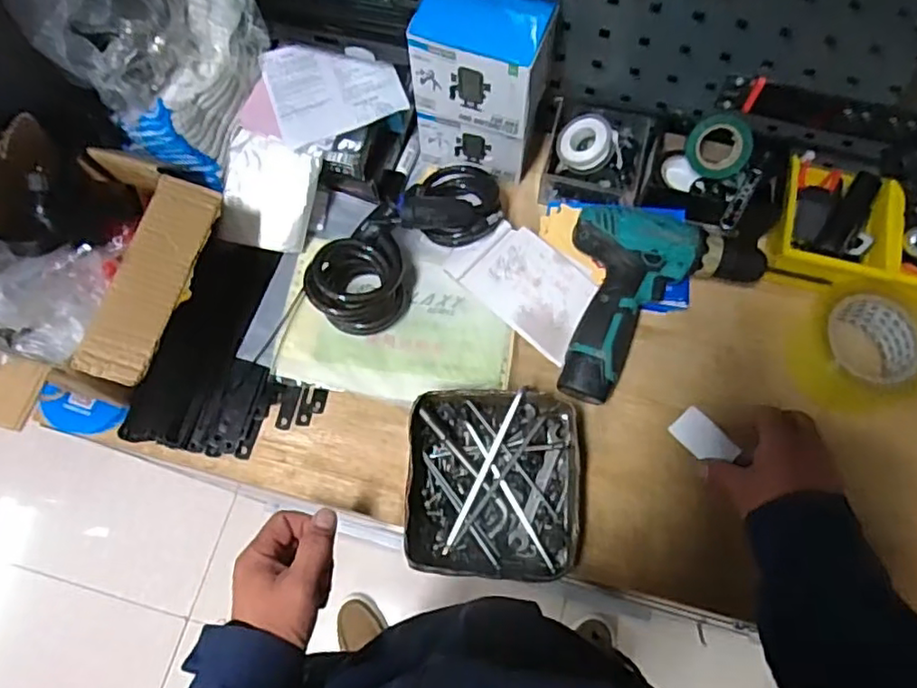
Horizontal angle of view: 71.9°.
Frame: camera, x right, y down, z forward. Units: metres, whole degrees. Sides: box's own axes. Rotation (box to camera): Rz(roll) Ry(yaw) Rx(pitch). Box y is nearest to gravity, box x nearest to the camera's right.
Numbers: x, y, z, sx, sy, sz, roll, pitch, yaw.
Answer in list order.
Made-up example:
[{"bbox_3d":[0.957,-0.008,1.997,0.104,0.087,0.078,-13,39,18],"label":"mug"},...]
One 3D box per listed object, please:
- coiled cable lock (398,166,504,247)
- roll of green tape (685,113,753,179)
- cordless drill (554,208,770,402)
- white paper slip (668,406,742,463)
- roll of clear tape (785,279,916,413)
[{"bbox_3d":[-0.005,-0.151,0.652,0.097,0.067,0.094,4,70,3],"label":"coiled cable lock"},{"bbox_3d":[0.265,-0.201,0.644,0.061,0.015,0.061,-4,111,23],"label":"roll of green tape"},{"bbox_3d":[0.196,-0.034,0.610,0.174,0.054,0.181,7,70,4],"label":"cordless drill"},{"bbox_3d":[0.238,0.094,0.613,0.035,0.004,0.062,-42,76,-5],"label":"white paper slip"},{"bbox_3d":[0.389,0.004,0.618,0.114,0.066,0.121,0,70,1],"label":"roll of clear tape"}]

